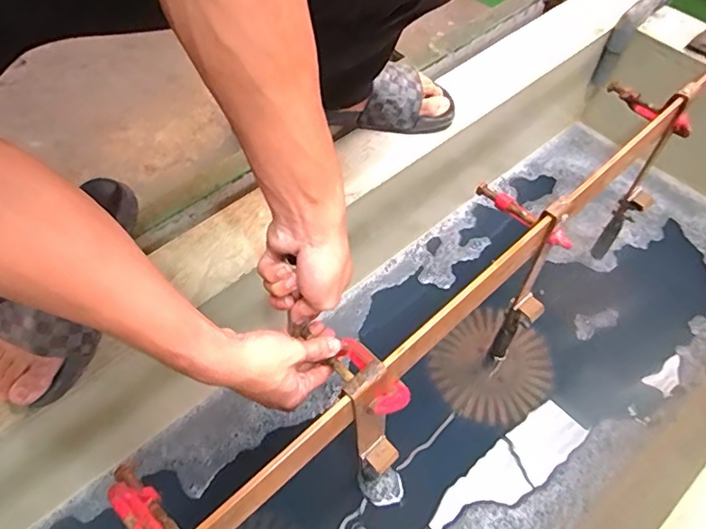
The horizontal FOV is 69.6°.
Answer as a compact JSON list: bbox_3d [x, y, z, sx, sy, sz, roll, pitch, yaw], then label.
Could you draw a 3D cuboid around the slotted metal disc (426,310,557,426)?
[{"bbox_3d":[0.229,0.169,0.838,0.183,0.009,0.174,-3,61,5],"label":"slotted metal disc"}]

